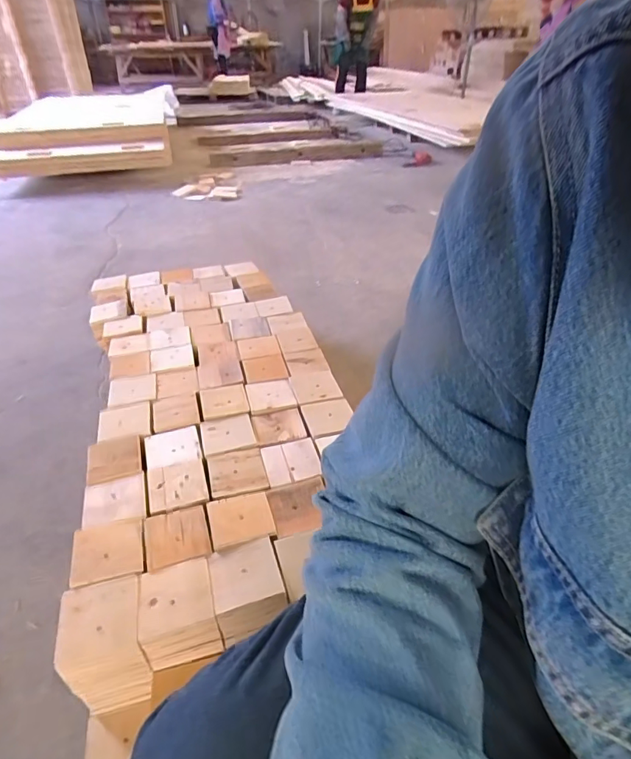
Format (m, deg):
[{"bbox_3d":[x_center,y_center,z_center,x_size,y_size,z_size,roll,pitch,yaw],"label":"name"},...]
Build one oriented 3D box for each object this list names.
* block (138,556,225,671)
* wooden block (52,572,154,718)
[{"bbox_3d":[-0.181,0.312,0.632,0.093,0.079,0.099,-10,38,-14],"label":"block"},{"bbox_3d":[-0.271,0.353,0.627,0.096,0.138,0.105,-8,37,-11],"label":"wooden block"}]

